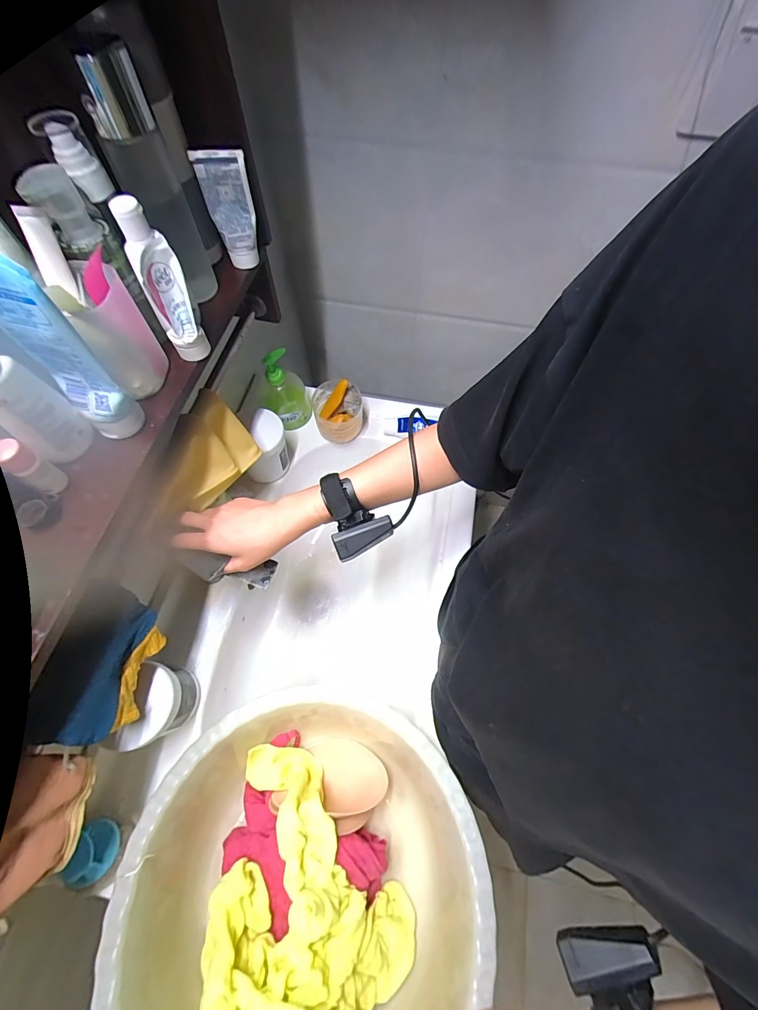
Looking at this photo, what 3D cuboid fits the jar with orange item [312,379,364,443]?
[{"bbox_3d":[-0.076,-0.178,0.701,0.087,0.124,0.088,0,64,-1],"label":"jar with orange item"}]

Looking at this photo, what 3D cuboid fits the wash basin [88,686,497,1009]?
[{"bbox_3d":[-0.072,0.397,0.406,0.342,0.137,0.346,0,64,-1],"label":"wash basin"}]

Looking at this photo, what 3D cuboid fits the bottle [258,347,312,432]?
[{"bbox_3d":[-0.174,-0.204,0.689,0.086,0.163,0.068,-17,65,-9],"label":"bottle"}]

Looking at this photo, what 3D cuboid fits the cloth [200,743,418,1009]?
[{"bbox_3d":[-0.092,0.411,0.395,0.190,0.117,0.280,-27,67,-14],"label":"cloth"}]

